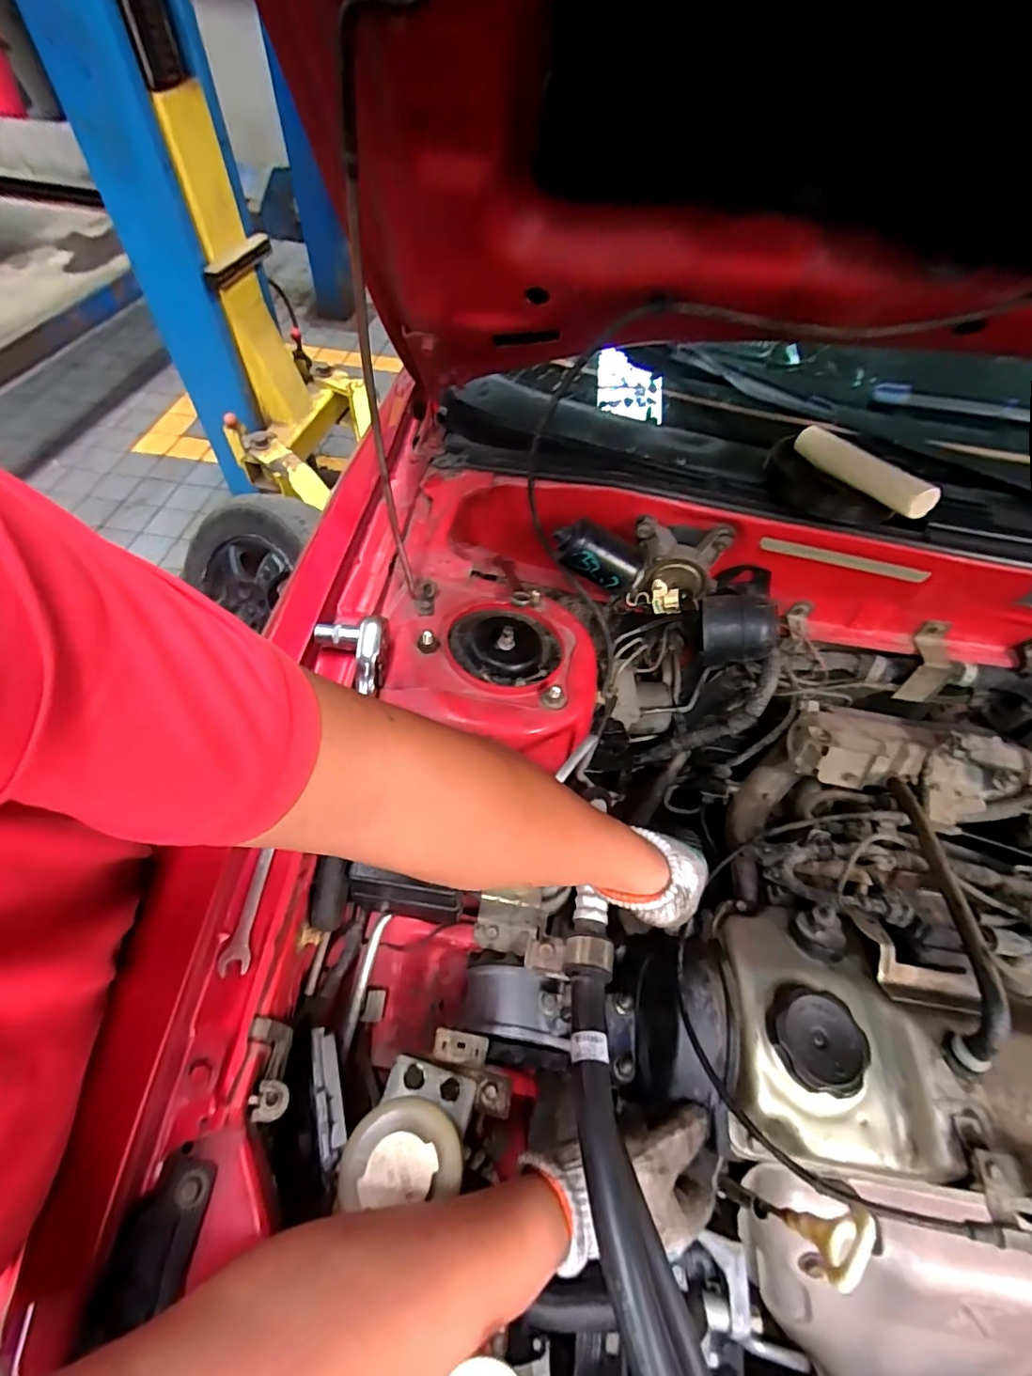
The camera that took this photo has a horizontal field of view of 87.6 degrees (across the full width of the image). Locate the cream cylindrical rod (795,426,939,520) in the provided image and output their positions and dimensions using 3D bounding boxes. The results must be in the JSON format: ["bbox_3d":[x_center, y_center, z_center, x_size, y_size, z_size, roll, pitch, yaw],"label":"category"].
[{"bbox_3d":[0.328,-0.207,0.513,0.030,0.033,0.149,-10,44,-10],"label":"cream cylindrical rod"}]

